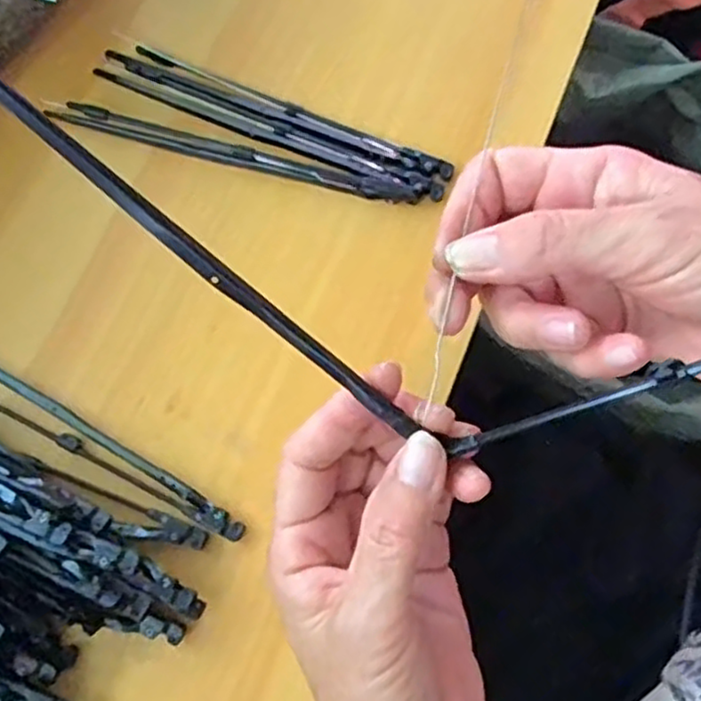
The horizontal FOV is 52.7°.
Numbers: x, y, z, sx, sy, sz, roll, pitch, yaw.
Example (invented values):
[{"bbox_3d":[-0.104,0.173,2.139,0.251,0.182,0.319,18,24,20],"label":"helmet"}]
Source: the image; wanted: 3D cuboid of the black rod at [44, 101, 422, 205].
[{"bbox_3d":[-0.056,-0.096,0.342,0.178,0.009,0.012,14,75,4],"label":"black rod"}]

